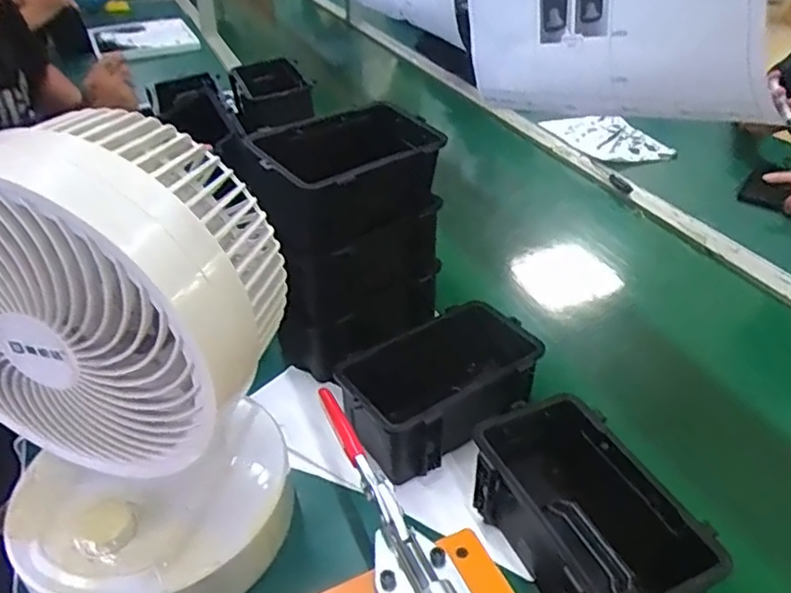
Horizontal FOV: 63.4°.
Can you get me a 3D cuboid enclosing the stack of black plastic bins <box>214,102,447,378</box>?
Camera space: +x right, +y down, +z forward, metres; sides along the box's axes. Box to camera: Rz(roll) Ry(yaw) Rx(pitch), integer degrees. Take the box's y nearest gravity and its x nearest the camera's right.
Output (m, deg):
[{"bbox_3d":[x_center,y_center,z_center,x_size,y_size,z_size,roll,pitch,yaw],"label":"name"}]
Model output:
[{"bbox_3d":[-0.046,-0.053,0.644,0.183,0.226,0.120,-23,42,-29],"label":"stack of black plastic bins"}]

